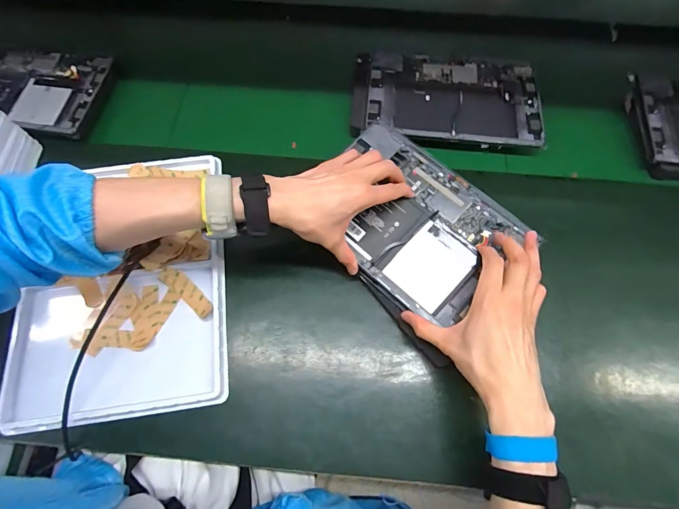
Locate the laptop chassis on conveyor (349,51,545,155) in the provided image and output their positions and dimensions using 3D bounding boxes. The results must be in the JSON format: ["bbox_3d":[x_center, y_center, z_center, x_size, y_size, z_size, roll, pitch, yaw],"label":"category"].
[{"bbox_3d":[0.157,-0.233,0.537,0.273,0.021,0.163,4,67,2],"label":"laptop chassis on conveyor"}]

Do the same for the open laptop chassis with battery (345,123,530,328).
[{"bbox_3d":[0.085,-0.044,0.434,0.225,0.026,0.166,41,72,12],"label":"open laptop chassis with battery"}]

